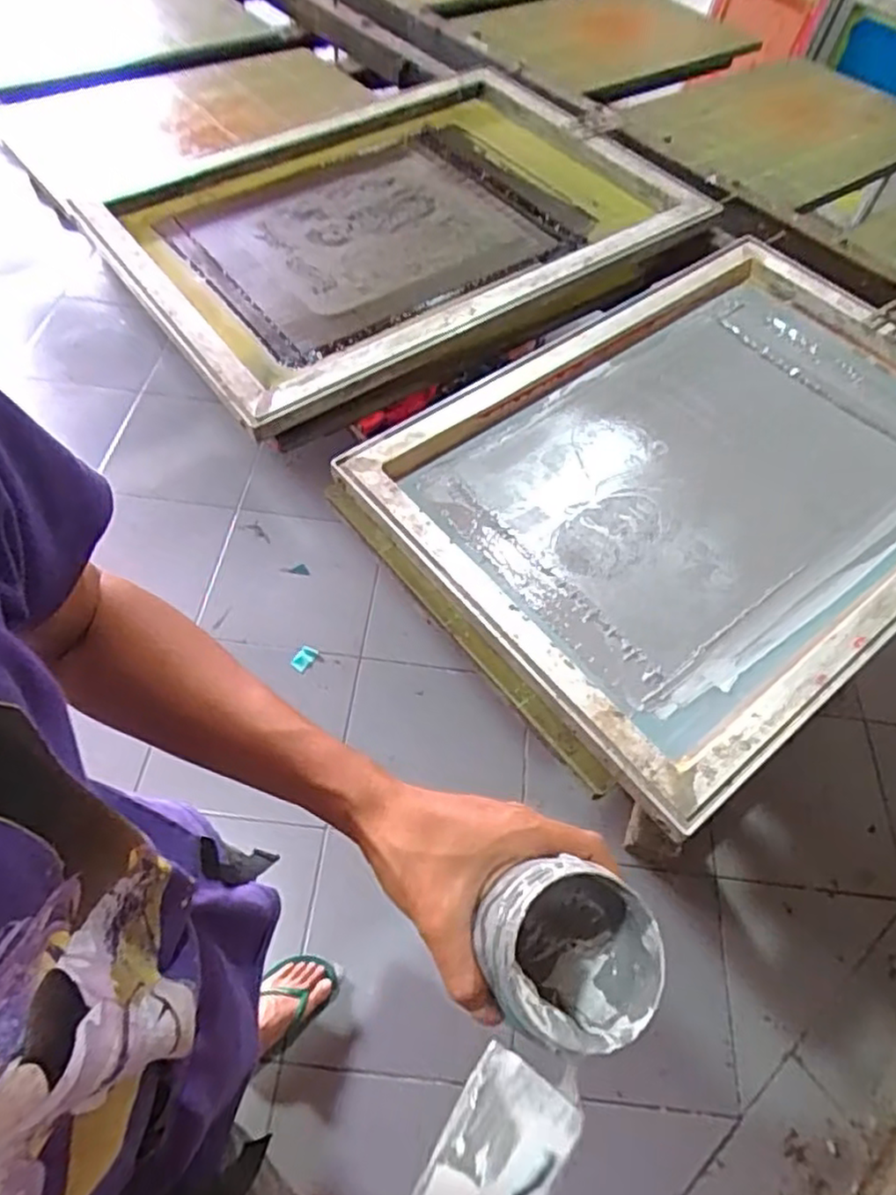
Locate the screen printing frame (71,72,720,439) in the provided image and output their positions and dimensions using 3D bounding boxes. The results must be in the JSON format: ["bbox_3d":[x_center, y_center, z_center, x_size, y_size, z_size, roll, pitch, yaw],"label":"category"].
[{"bbox_3d":[-0.071,-0.543,0.974,0.745,0.055,0.561,-33,64,-20],"label":"screen printing frame"}]

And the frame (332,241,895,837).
[{"bbox_3d":[0.285,-0.146,0.748,0.683,0.044,0.484,-34,65,-20],"label":"frame"}]

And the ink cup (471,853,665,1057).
[{"bbox_3d":[0.058,0.176,0.341,0.082,0.061,0.077,2,58,0],"label":"ink cup"}]

